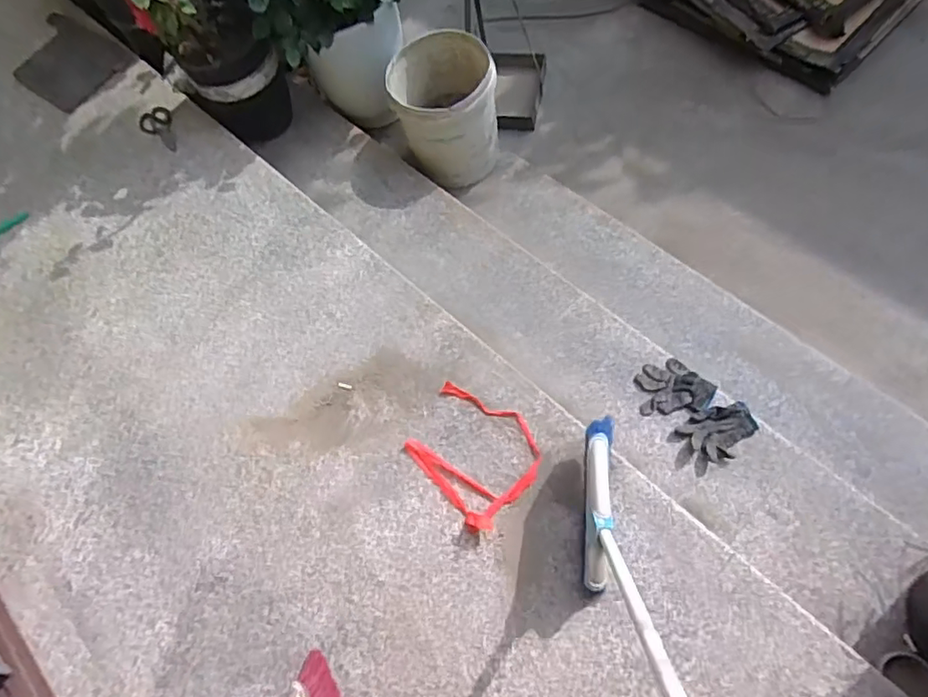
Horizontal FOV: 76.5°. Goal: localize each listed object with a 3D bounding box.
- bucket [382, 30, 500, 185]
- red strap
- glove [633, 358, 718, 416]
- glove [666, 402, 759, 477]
[{"bbox_3d":[-0.059,-0.738,1.815,0.304,0.282,0.329,-12,66,5],"label":"bucket"},{"bbox_3d":[0.018,0.222,1.299,0.291,0.032,0.246,39,79,22],"label":"red strap"},{"bbox_3d":[0.510,0.092,1.429,0.173,0.025,0.135,-8,67,7],"label":"glove"},{"bbox_3d":[0.578,0.208,1.367,0.207,0.031,0.128,-24,66,0],"label":"glove"}]

